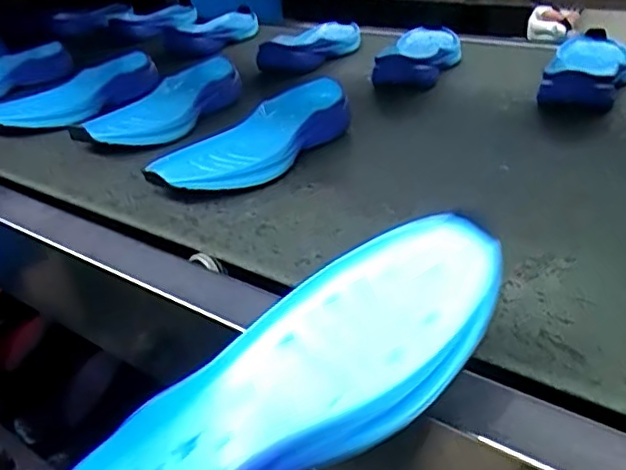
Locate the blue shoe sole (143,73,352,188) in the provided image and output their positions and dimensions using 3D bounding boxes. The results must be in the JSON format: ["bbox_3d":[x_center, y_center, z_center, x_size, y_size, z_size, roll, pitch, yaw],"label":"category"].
[{"bbox_3d":[-0.060,-0.098,0.630,0.095,0.051,0.243,14,33,28],"label":"blue shoe sole"}]

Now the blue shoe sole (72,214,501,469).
[{"bbox_3d":[-0.018,0.077,0.294,0.246,0.032,0.093,-37,38,-13],"label":"blue shoe sole"}]

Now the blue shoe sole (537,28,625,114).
[{"bbox_3d":[0.357,-0.218,0.804,0.102,0.046,0.256,11,32,24],"label":"blue shoe sole"}]

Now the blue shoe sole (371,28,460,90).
[{"bbox_3d":[0.161,-0.268,0.913,0.096,0.042,0.262,6,30,17],"label":"blue shoe sole"}]

